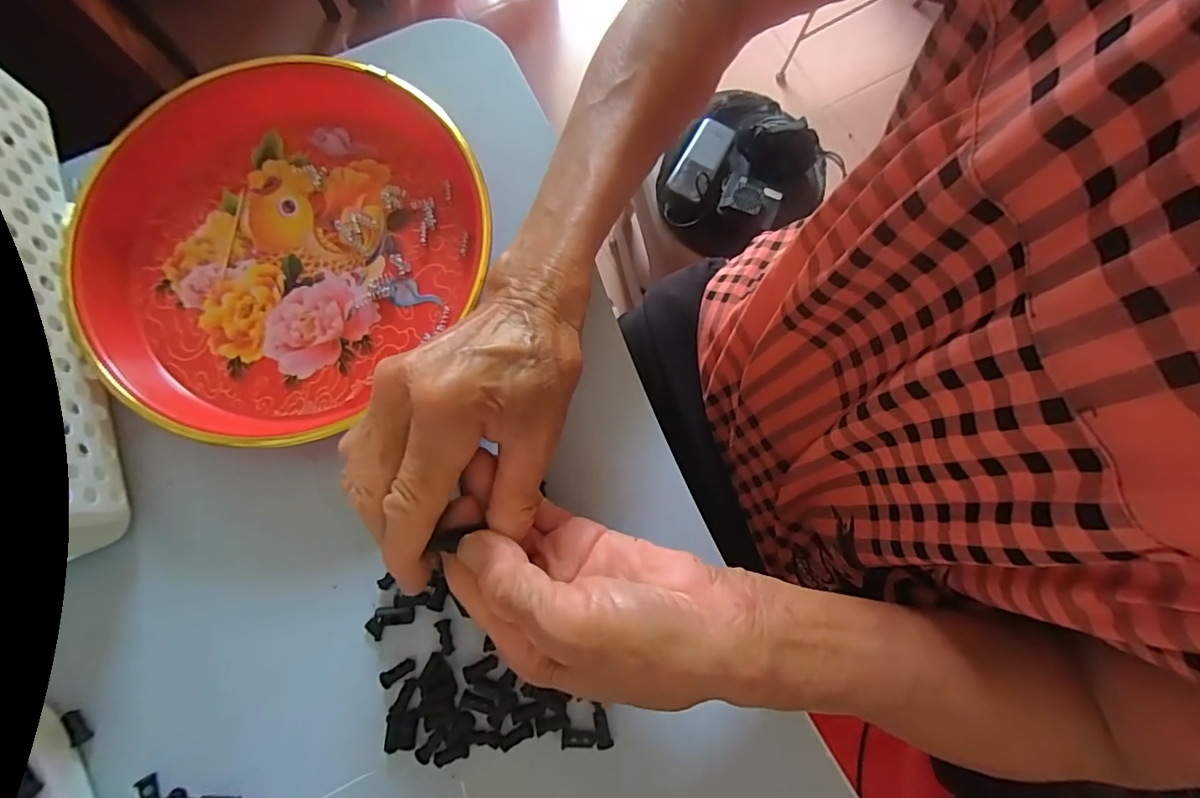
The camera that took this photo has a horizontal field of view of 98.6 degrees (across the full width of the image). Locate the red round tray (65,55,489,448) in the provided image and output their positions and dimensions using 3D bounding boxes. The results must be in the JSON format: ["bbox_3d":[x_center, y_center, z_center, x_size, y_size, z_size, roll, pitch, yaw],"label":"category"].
[{"bbox_3d":[-0.178,-0.089,0.289,0.197,0.029,0.217,37,81,7],"label":"red round tray"}]

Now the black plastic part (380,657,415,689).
[{"bbox_3d":[-0.100,0.135,0.255,0.017,0.004,0.007,-28,80,-6],"label":"black plastic part"}]

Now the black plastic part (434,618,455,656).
[{"bbox_3d":[-0.078,0.120,0.260,0.006,0.004,0.017,-16,79,-3],"label":"black plastic part"}]

